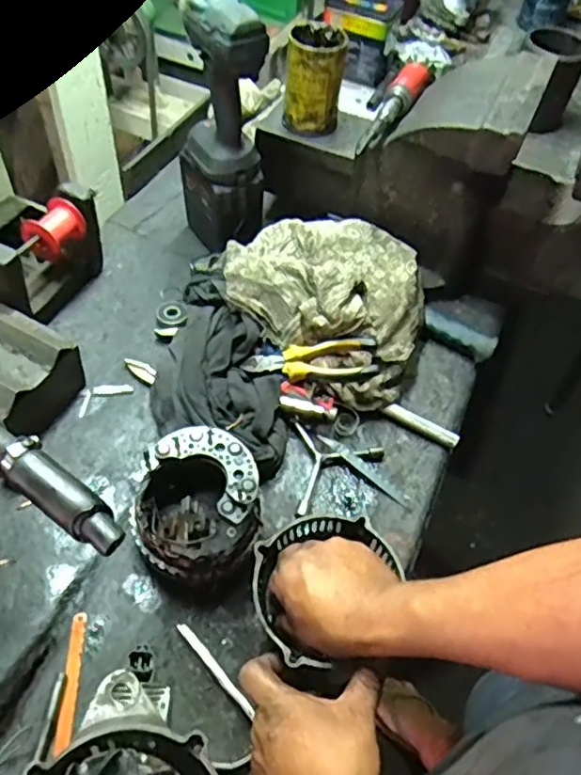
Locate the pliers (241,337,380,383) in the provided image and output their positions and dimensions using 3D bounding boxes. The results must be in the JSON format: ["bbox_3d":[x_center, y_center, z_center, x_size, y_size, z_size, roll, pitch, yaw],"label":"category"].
[{"bbox_3d":[0.024,-0.031,0.713,0.150,0.028,0.044,-1,53,-6],"label":"pliers"}]

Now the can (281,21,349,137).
[{"bbox_3d":[0.031,-0.402,0.809,0.073,0.119,0.065,7,53,0],"label":"can"}]

